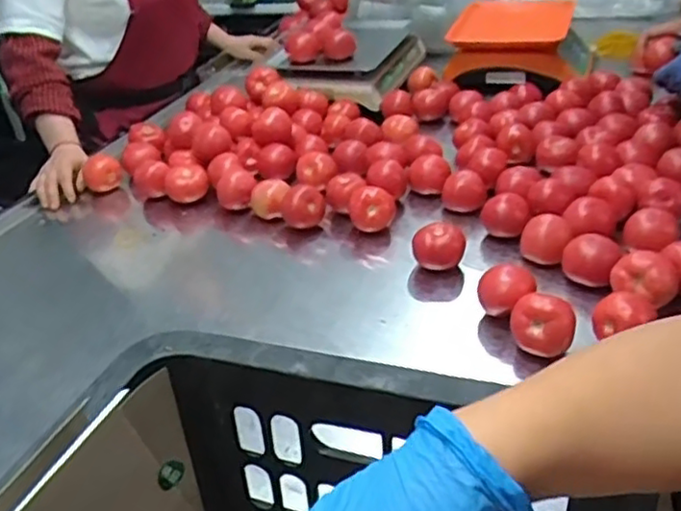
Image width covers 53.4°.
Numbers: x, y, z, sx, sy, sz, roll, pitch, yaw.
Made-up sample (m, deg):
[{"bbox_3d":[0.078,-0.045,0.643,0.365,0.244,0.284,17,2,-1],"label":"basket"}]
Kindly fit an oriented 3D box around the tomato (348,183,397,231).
[{"bbox_3d":[0.046,-0.075,0.993,0.068,0.060,0.062,-4,34,4],"label":"tomato"}]

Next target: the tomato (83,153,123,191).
[{"bbox_3d":[-0.416,-0.143,1.185,0.062,0.053,0.066,-21,36,-21],"label":"tomato"}]

